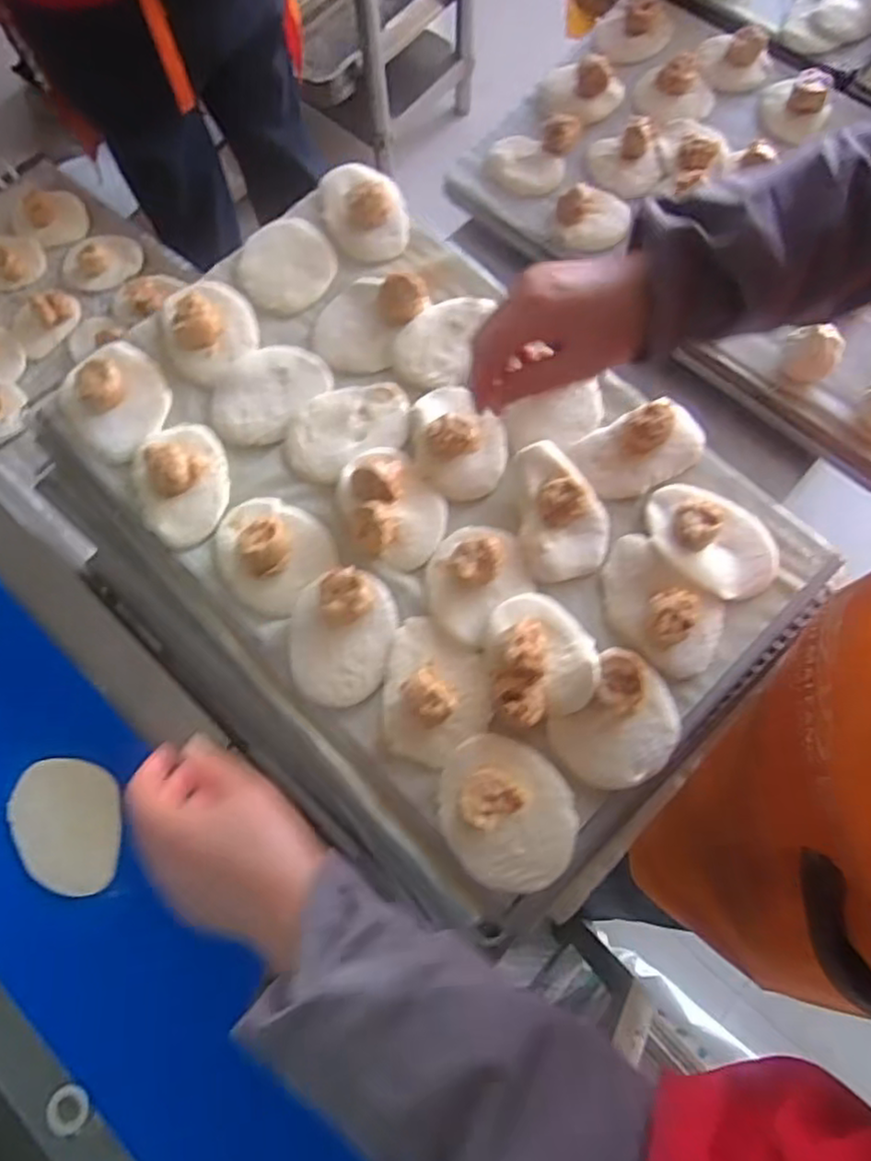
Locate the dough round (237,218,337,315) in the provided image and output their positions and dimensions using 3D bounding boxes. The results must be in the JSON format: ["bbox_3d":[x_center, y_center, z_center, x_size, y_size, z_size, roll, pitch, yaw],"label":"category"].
[{"bbox_3d":[-0.144,-0.307,0.644,0.091,0.005,0.104,-22,74,-6],"label":"dough round"}]

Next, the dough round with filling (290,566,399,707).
[{"bbox_3d":[-0.074,0.041,0.522,0.079,0.025,0.103,8,73,3],"label":"dough round with filling"}]

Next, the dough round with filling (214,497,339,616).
[{"bbox_3d":[-0.139,-0.028,0.545,0.096,0.026,0.089,0,72,1],"label":"dough round with filling"}]

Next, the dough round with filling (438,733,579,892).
[{"bbox_3d":[0.051,0.168,0.483,0.107,0.030,0.093,39,77,12],"label":"dough round with filling"}]

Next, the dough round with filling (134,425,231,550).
[{"bbox_3d":[-0.217,-0.089,0.567,0.076,0.033,0.108,-19,73,-5],"label":"dough round with filling"}]

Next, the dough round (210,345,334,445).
[{"bbox_3d":[-0.151,-0.170,0.602,0.108,0.004,0.078,-42,77,-12],"label":"dough round"}]

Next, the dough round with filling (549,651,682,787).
[{"bbox_3d":[0.139,0.108,0.499,0.082,0.031,0.093,39,77,12],"label":"dough round with filling"}]

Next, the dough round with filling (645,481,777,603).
[{"bbox_3d":[0.225,-0.037,0.541,0.079,0.027,0.111,-43,77,-12],"label":"dough round with filling"}]

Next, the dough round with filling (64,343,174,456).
[{"bbox_3d":[-0.284,-0.166,0.592,0.095,0.028,0.092,0,72,1],"label":"dough round with filling"}]

